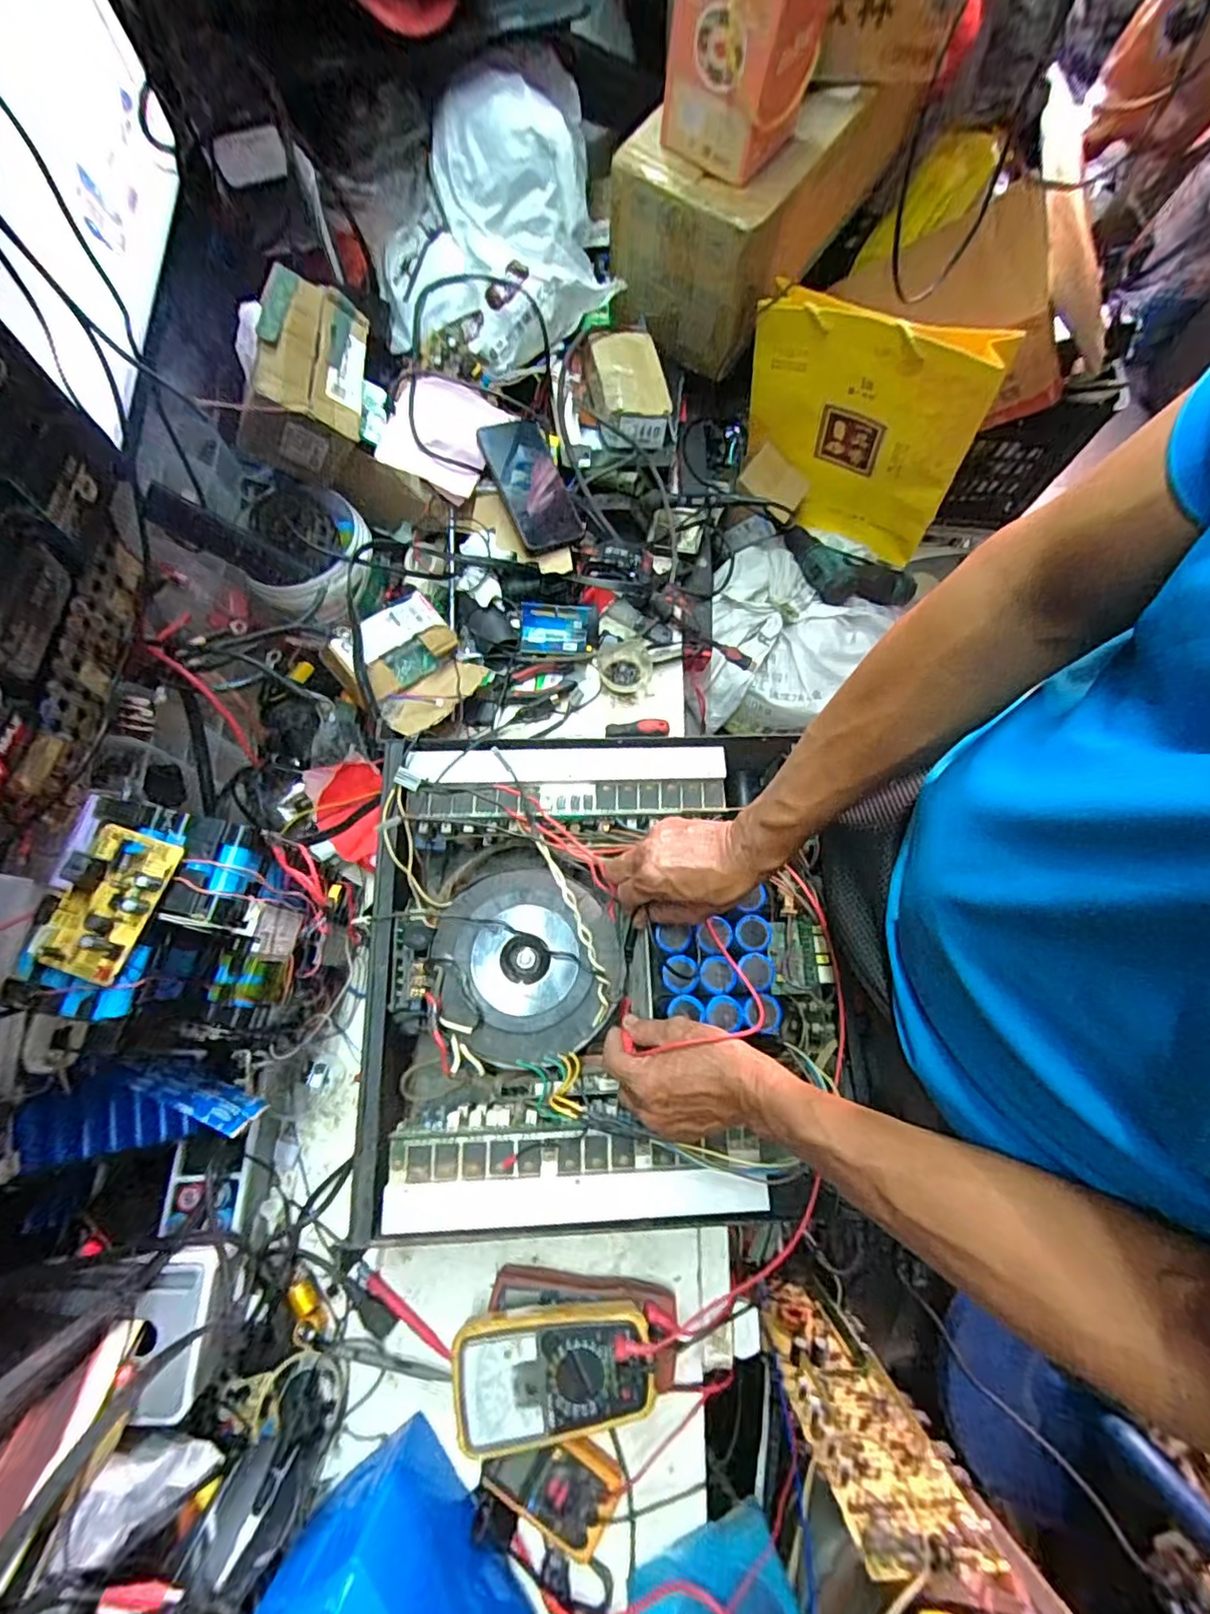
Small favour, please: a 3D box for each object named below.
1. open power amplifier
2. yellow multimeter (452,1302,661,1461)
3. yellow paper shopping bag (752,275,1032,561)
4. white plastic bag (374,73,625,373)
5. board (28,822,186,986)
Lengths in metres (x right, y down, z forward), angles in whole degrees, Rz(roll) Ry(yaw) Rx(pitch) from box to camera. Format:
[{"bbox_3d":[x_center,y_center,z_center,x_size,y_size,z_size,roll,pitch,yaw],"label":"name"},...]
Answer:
[{"bbox_3d":[0.000,0.146,0.596,0.411,0.122,0.425,-1,73,-1],"label":"open power amplifier"},{"bbox_3d":[-0.043,0.472,0.516,0.163,0.033,0.083,-5,74,-3],"label":"yellow multimeter"},{"bbox_3d":[0.335,-0.501,0.849,0.310,0.326,0.042,26,75,6],"label":"yellow paper shopping bag"},{"bbox_3d":[-0.127,-0.653,0.709,0.270,0.154,0.220,-8,74,-3],"label":"white plastic bag"},{"bbox_3d":[-0.323,0.060,0.399,0.056,0.017,0.093,19,74,5],"label":"board"}]

